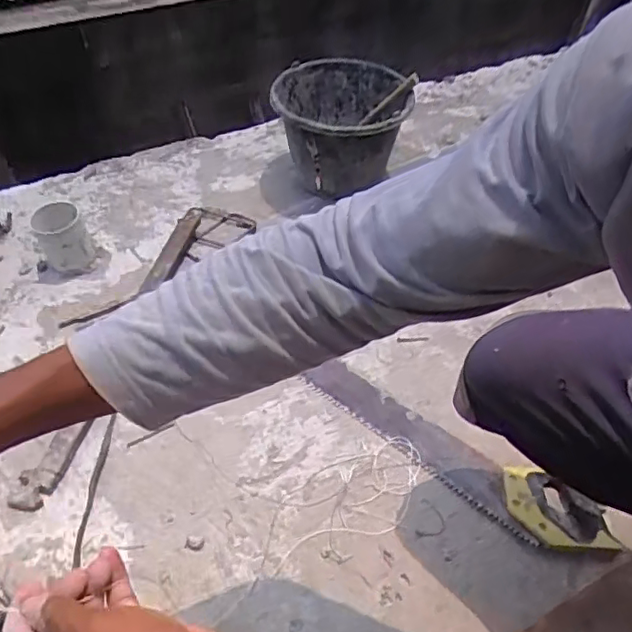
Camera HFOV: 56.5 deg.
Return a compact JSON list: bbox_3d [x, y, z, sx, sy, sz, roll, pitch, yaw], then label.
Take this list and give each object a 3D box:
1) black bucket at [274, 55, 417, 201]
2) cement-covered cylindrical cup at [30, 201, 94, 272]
[{"bbox_3d":[0.047,-0.406,1.282,0.260,0.209,0.260,0,50,0],"label":"black bucket"},{"bbox_3d":[-0.474,-0.141,1.103,0.089,0.117,0.077,-24,54,-19],"label":"cement-covered cylindrical cup"}]

